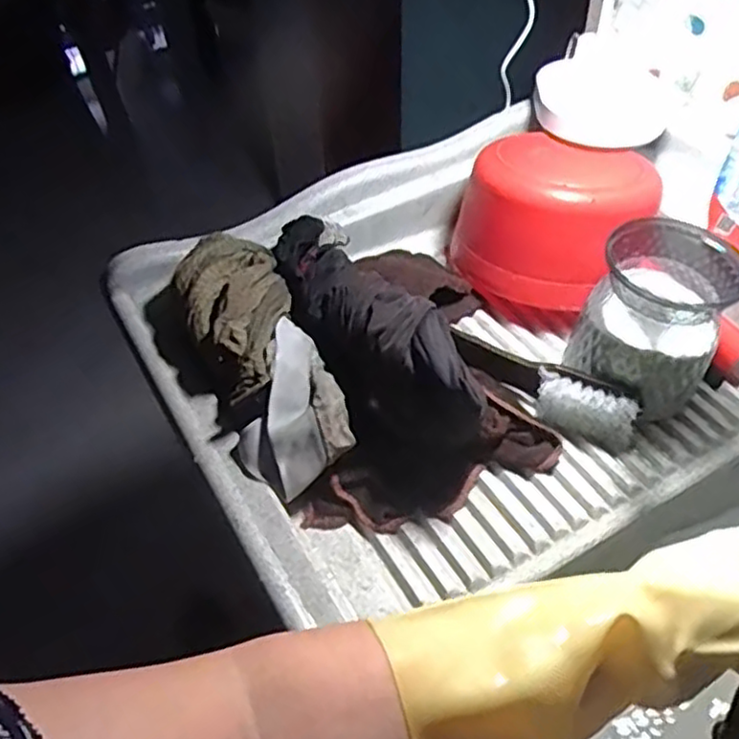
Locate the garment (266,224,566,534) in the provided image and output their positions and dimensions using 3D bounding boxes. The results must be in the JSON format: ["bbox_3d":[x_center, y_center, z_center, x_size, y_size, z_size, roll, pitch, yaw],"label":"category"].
[{"bbox_3d":[0.013,-0.032,0.544,0.160,0.107,0.249,-5,48,-1],"label":"garment"}]

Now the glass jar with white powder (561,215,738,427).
[{"bbox_3d":[0.222,-0.036,0.546,0.101,0.126,0.121,24,54,23],"label":"glass jar with white powder"}]

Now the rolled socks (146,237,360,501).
[{"bbox_3d":[-0.097,-0.016,0.520,0.106,0.054,0.237,-20,50,-14],"label":"rolled socks"}]

